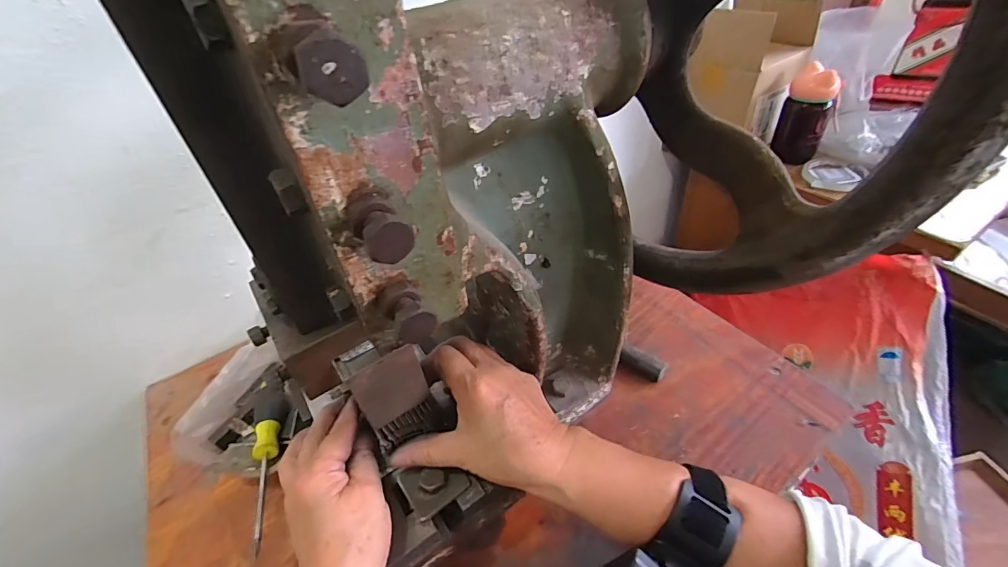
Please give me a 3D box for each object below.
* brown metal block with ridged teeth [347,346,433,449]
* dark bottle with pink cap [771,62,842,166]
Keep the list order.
[{"bbox_3d":[-0.070,0.074,0.285,0.041,0.086,0.012,-26,47,-21],"label":"brown metal block with ridged teeth"},{"bbox_3d":[0.488,-0.272,0.716,0.066,0.139,0.056,31,54,35],"label":"dark bottle with pink cap"}]

